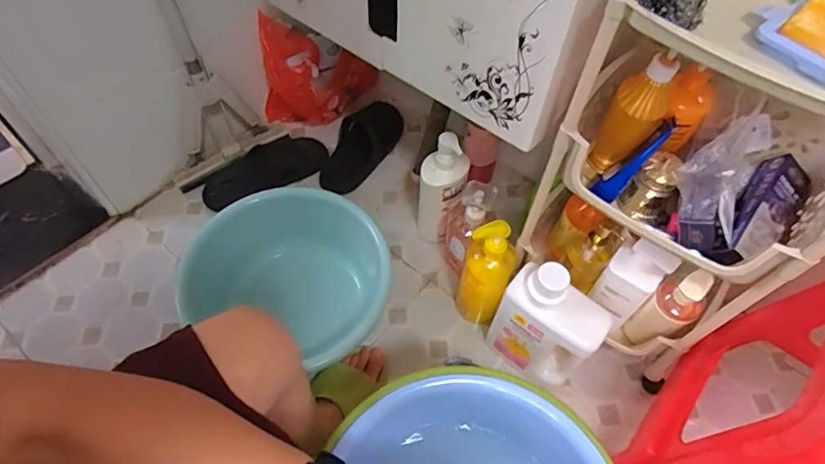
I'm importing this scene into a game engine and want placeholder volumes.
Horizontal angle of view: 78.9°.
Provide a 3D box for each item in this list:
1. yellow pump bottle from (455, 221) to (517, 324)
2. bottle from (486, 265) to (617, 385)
[{"bbox_3d":[0.119,0.080,0.837,0.078,0.268,0.062,23,58,13],"label":"yellow pump bottle"},{"bbox_3d":[0.207,0.148,0.774,0.144,0.231,0.072,34,61,19],"label":"bottle"}]

